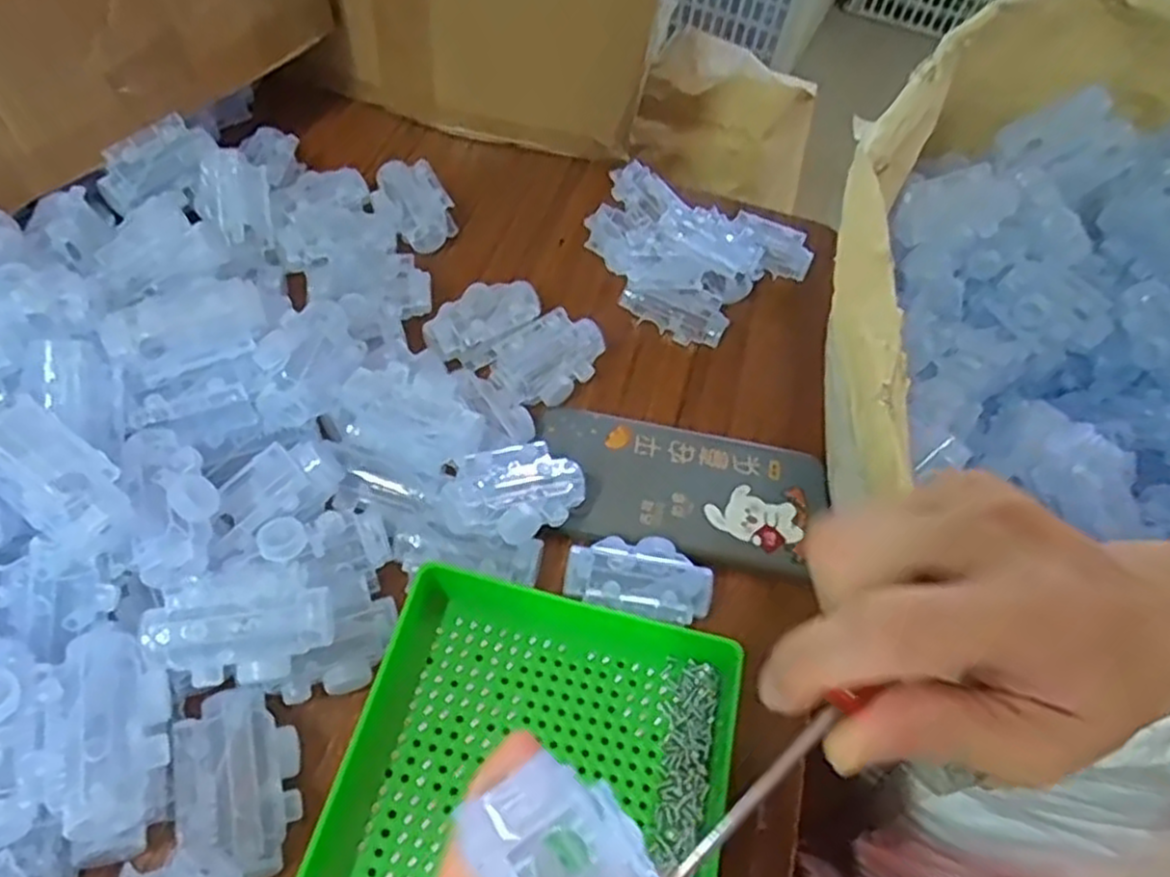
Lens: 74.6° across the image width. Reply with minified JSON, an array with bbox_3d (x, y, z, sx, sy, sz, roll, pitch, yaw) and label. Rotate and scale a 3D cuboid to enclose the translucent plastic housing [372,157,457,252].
[{"bbox_3d":[-0.118,-0.157,0.524,0.043,0.034,0.065,-22,61,-22],"label":"translucent plastic housing"}]

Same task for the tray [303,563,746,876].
[{"bbox_3d":[-0.030,0.171,0.286,0.151,0.032,0.252,15,54,2],"label":"tray"}]

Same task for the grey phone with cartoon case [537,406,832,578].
[{"bbox_3d":[0.052,0.026,0.425,0.157,0.012,0.079,9,55,5],"label":"grey phone with cartoon case"}]

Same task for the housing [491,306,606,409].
[{"bbox_3d":[-0.022,-0.048,0.456,0.045,0.019,0.069,39,59,18],"label":"housing"}]

